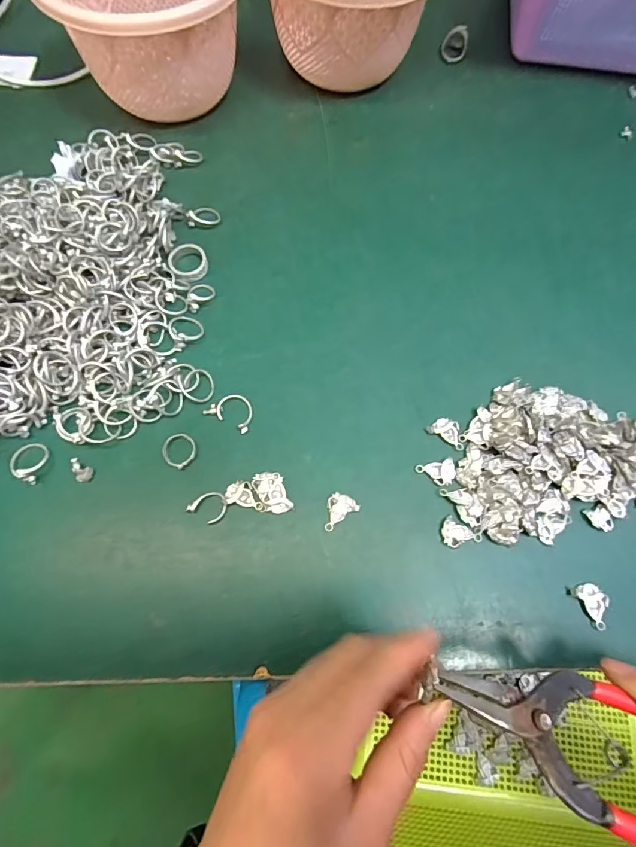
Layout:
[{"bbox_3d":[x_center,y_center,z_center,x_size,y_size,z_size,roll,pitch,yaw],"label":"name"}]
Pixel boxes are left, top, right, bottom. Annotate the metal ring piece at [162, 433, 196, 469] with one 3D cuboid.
[{"bbox_3d":[-0.084,0.016,0.262,0.019,0.004,0.020,1,70,-2],"label":"metal ring piece"}]

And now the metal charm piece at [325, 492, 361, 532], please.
[{"bbox_3d":[0.011,0.050,0.252,0.023,0.005,0.016,-33,74,-13],"label":"metal charm piece"}]

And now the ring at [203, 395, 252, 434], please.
[{"bbox_3d":[-0.054,-0.009,0.272,0.029,0.004,0.021,26,71,7],"label":"ring"}]

